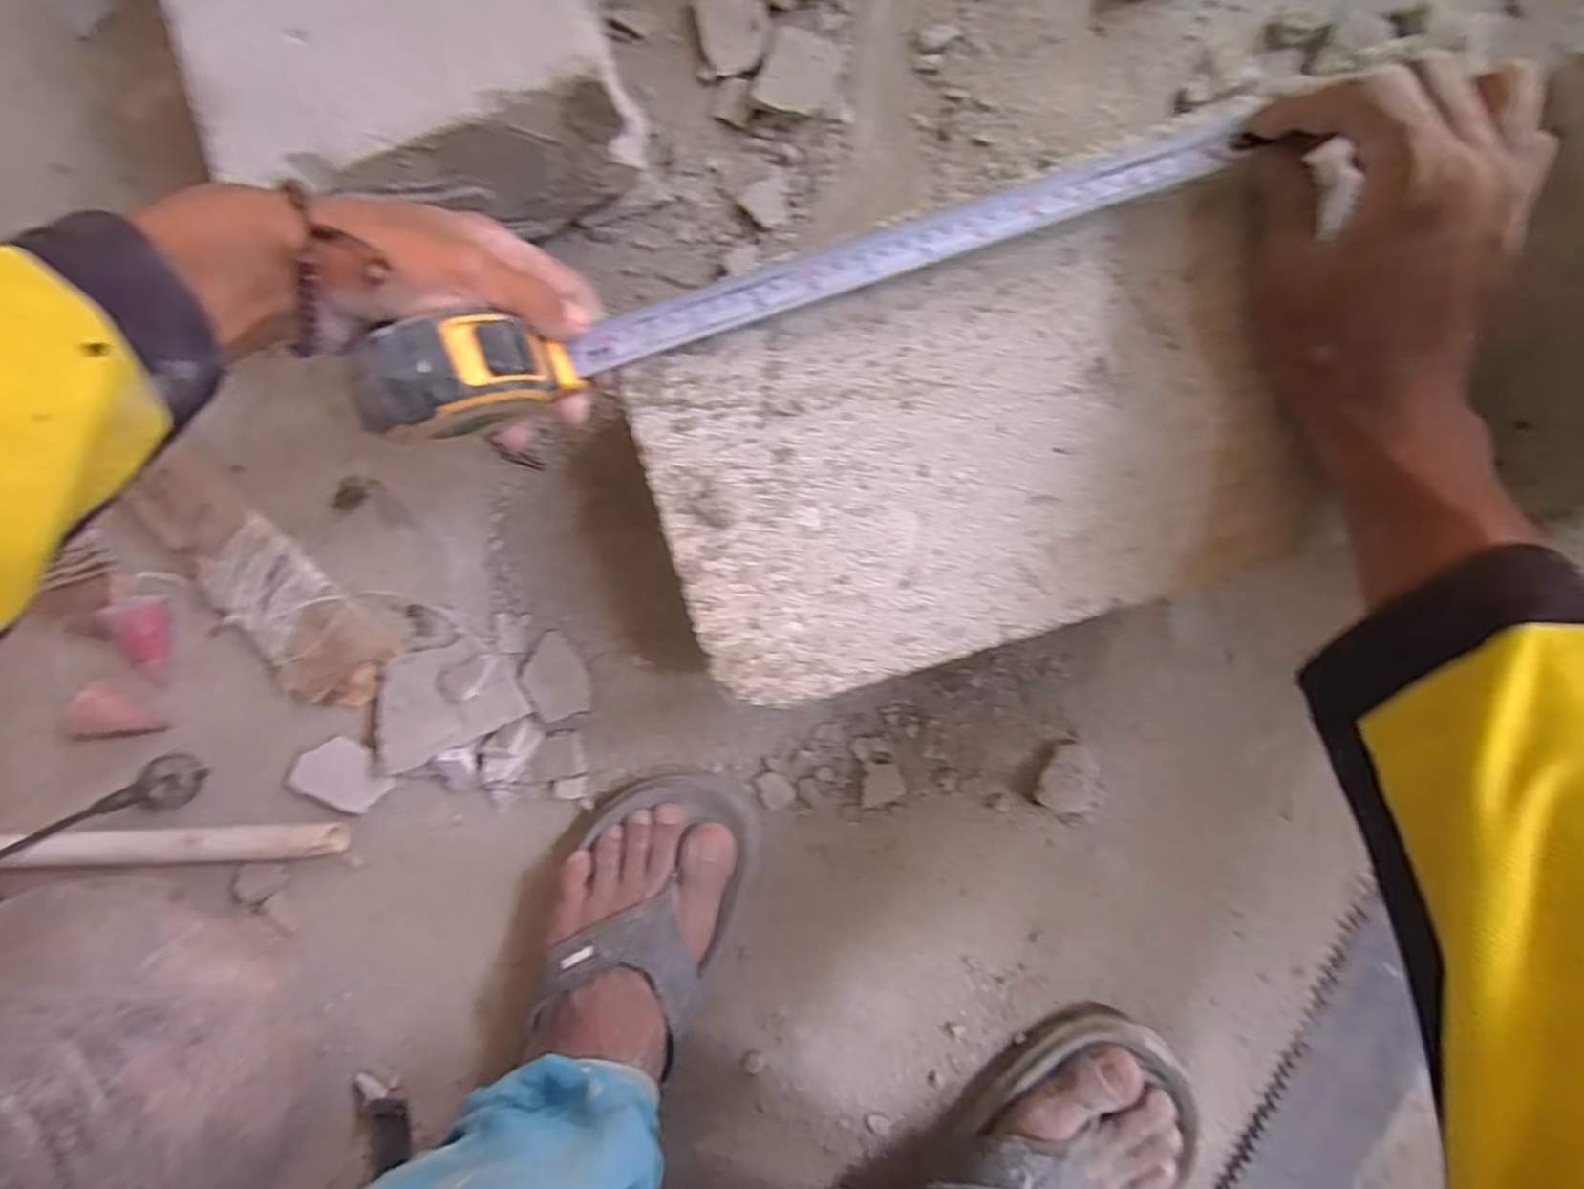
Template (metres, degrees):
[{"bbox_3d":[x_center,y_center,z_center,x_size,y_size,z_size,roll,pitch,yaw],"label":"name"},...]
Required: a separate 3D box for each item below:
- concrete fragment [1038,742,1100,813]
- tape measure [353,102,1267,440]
[{"bbox_3d":[0.164,0.108,0.427,0.034,0.011,0.039,4,93,7],"label":"concrete fragment"},{"bbox_3d":[0.005,-0.139,0.323,0.380,0.063,0.040,-18,90,-3],"label":"tape measure"}]

